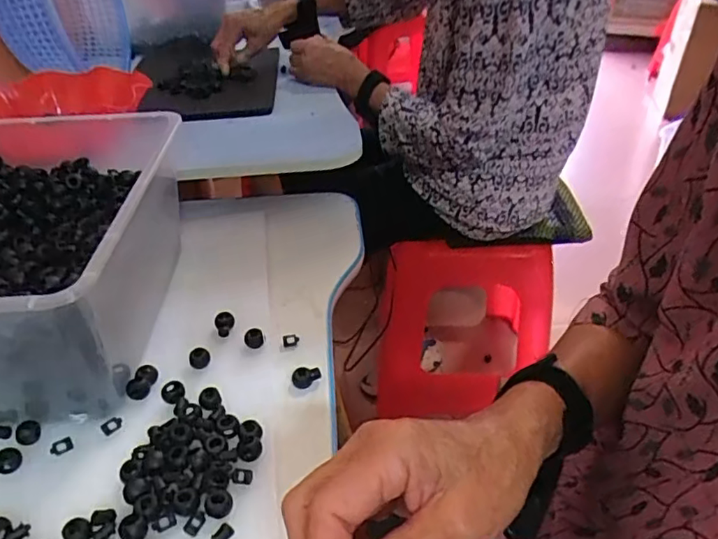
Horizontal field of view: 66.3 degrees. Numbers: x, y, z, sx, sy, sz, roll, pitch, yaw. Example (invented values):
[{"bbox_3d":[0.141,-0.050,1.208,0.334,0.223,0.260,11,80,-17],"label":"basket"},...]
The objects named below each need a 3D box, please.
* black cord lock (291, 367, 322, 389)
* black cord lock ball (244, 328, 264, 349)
[{"bbox_3d":[-0.044,0.090,0.463,0.023,0.011,0.017,-21,41,-24],"label":"black cord lock"},{"bbox_3d":[-0.093,0.062,0.487,0.016,0.017,0.014,-7,37,-7],"label":"black cord lock ball"}]

